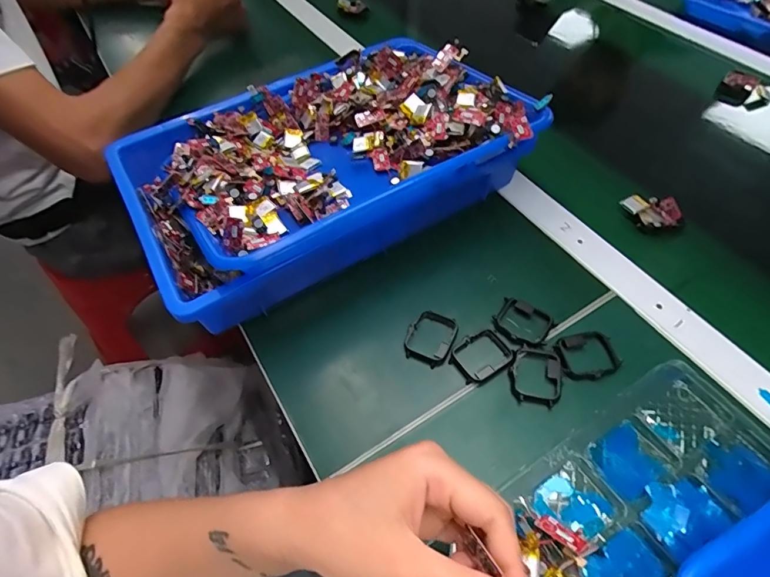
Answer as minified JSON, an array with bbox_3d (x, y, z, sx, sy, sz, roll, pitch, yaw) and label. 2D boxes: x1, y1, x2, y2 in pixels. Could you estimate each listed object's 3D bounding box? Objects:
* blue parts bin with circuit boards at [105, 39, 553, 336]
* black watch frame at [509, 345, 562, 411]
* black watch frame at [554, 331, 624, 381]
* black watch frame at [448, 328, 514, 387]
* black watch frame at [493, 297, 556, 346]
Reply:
[{"bbox_3d":[-0.071,-0.143,0.458,0.355,0.090,0.296,-26,56,-14],"label":"blue parts bin with circuit boards"},{"bbox_3d":[0.117,0.068,0.351,0.038,0.005,0.045,11,56,9],"label":"black watch frame"},{"bbox_3d":[0.161,0.053,0.358,0.047,0.004,0.039,-13,56,-7],"label":"black watch frame"},{"bbox_3d":[0.078,0.055,0.363,0.046,0.005,0.039,-30,60,-18],"label":"black watch frame"},{"bbox_3d":[0.116,0.028,0.378,0.045,0.004,0.037,32,62,22],"label":"black watch frame"}]

